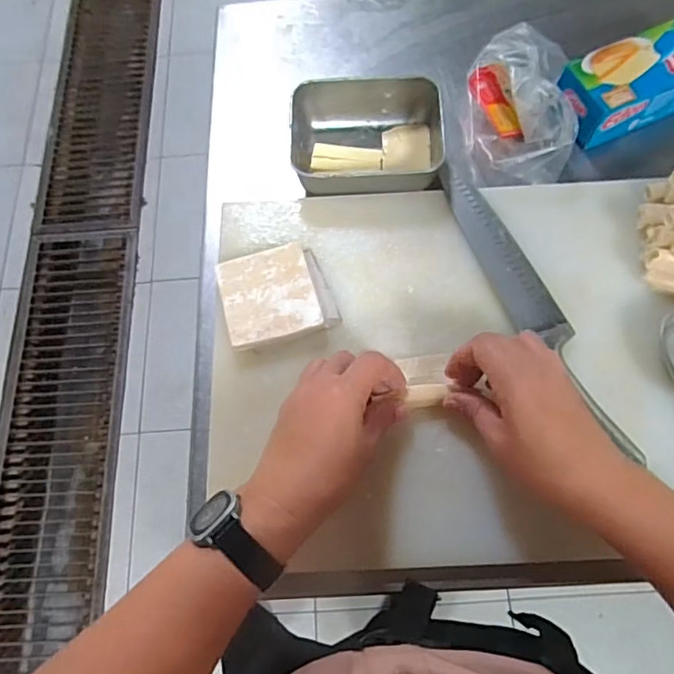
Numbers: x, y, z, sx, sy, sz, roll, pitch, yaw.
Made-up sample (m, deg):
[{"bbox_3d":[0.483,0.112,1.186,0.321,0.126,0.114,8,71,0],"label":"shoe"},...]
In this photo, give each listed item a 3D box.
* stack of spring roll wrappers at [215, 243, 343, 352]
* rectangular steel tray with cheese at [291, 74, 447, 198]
[{"bbox_3d":[-0.048,-0.034,0.446,0.087,0.017,0.081,-14,69,-3],"label":"stack of spring roll wrappers"},{"bbox_3d":[0.029,-0.183,0.506,0.138,0.045,0.107,3,69,4],"label":"rectangular steel tray with cheese"}]

